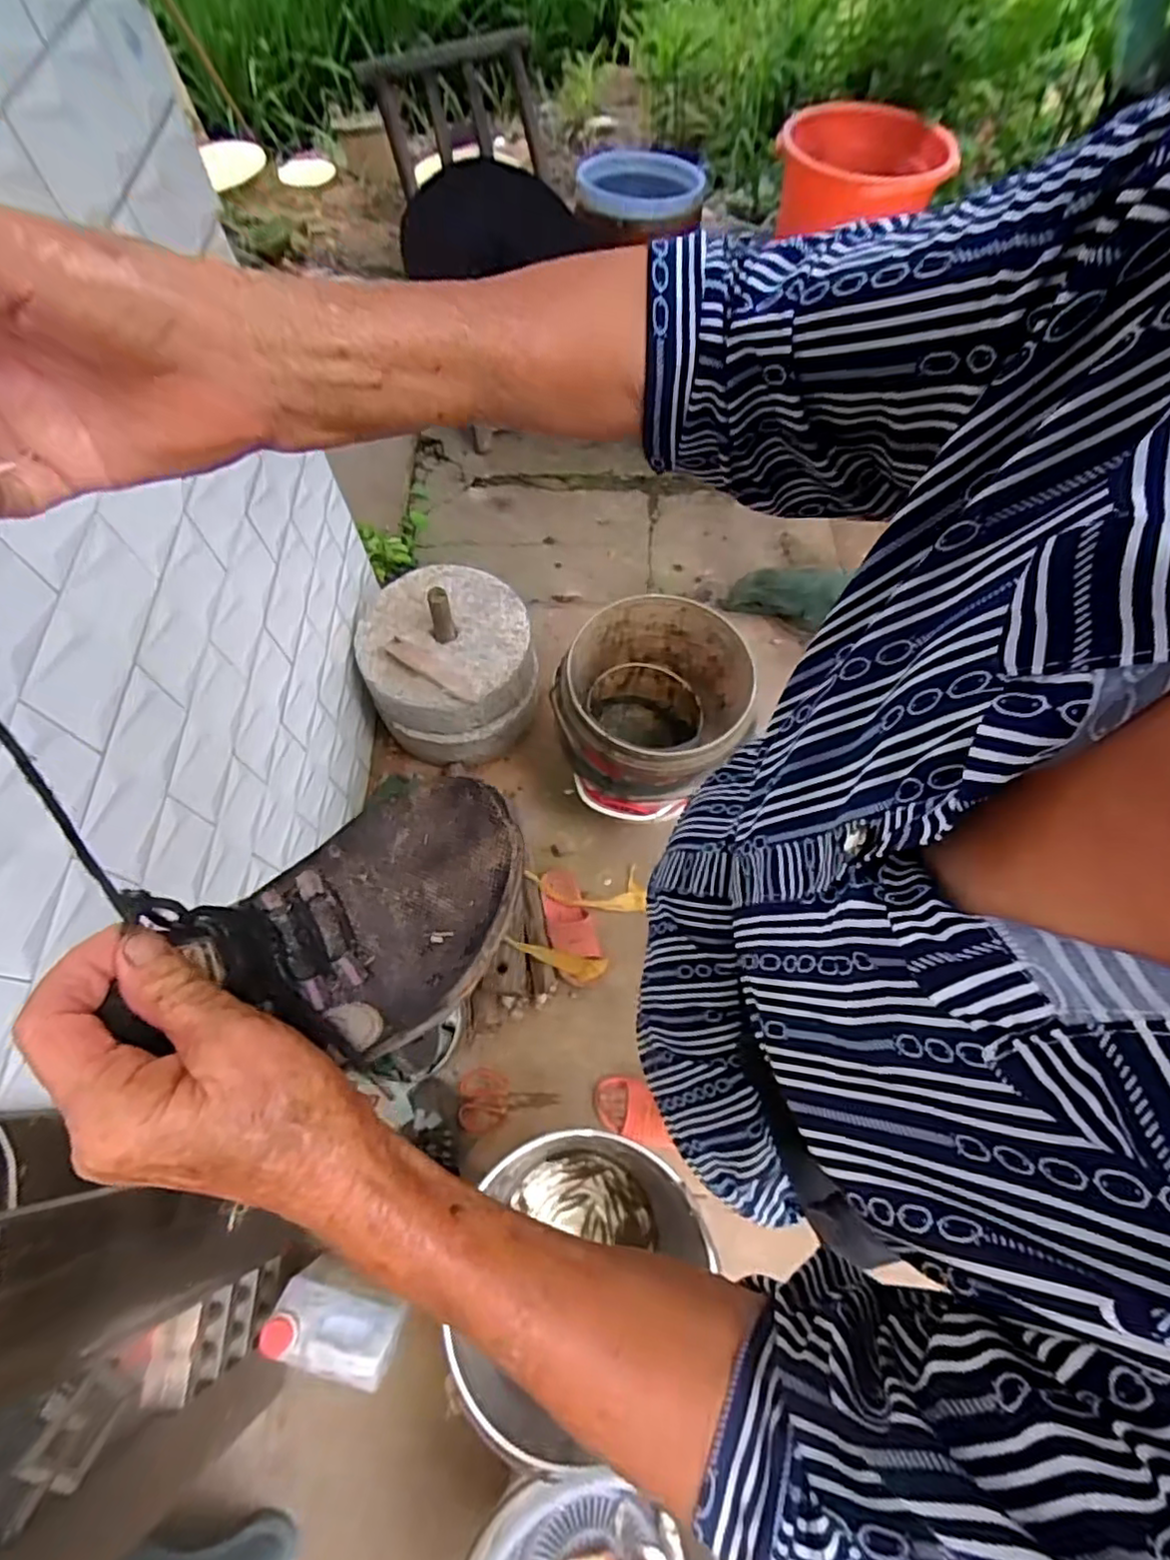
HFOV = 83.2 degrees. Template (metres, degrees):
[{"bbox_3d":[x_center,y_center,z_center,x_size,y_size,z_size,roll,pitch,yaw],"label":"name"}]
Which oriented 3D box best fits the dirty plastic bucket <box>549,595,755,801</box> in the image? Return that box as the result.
[{"bbox_3d":[0.116,-0.100,1.218,0.313,0.369,0.300,0,66,1],"label":"dirty plastic bucket"}]

